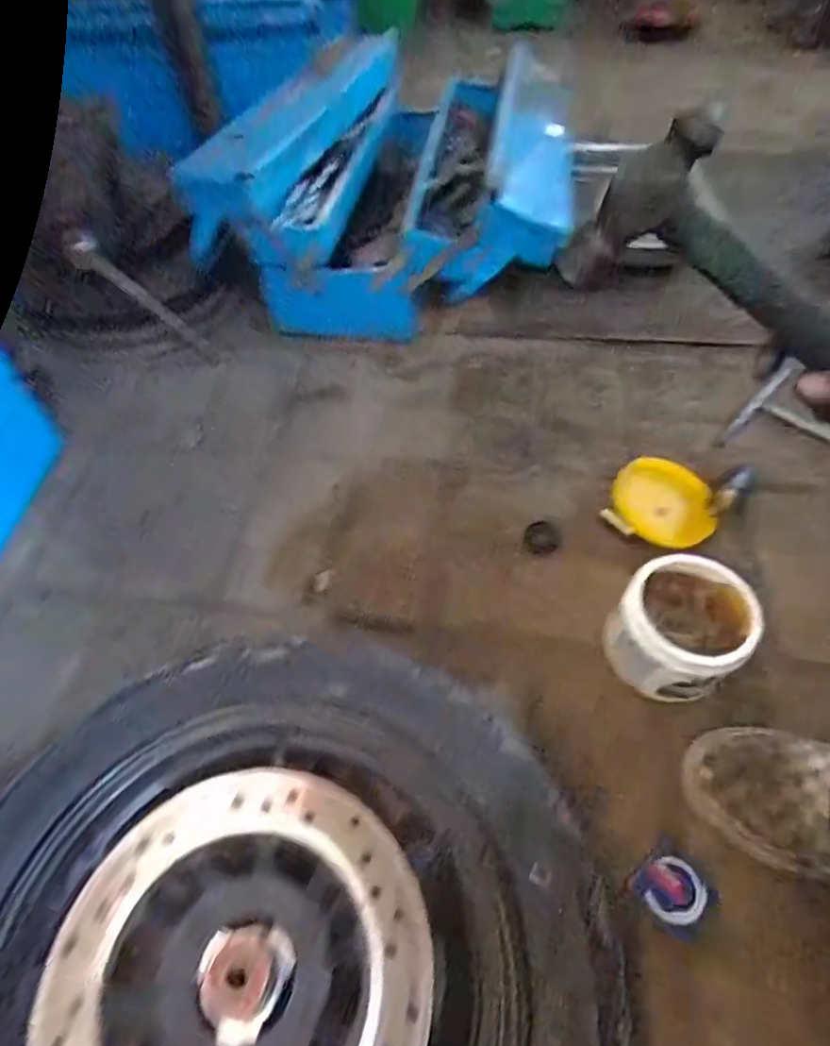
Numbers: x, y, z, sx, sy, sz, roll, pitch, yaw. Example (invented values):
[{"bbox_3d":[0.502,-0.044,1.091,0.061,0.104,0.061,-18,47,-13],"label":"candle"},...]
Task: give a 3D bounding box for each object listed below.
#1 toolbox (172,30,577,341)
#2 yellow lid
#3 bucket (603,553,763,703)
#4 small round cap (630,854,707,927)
[{"bbox_3d":[0.010,-0.541,0.911,0.443,0.188,0.634,11,55,9],"label":"toolbox"},{"bbox_3d":[0.265,-0.026,0.623,0.105,0.008,0.110,5,60,-8],"label":"yellow lid"},{"bbox_3d":[0.224,0.094,0.505,0.099,0.090,0.110,29,59,20],"label":"bucket"},{"bbox_3d":[0.187,0.267,0.427,0.042,0.014,0.043,0,54,0],"label":"small round cap"}]

